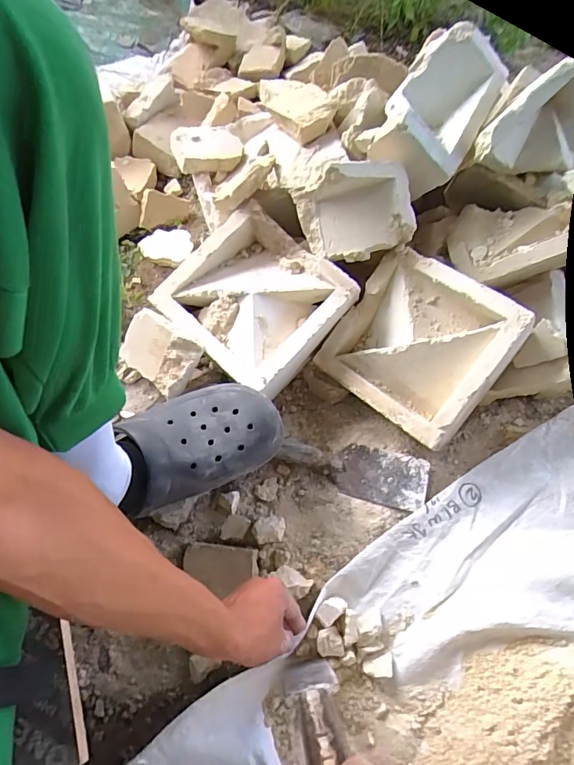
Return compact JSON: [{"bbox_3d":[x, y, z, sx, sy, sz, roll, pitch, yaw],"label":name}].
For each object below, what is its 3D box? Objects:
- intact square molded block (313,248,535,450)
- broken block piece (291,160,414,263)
[{"bbox_3d":[0.169,-0.054,0.616,0.228,0.084,0.204,41,99,24],"label":"intact square molded block"},{"bbox_3d":[0.084,-0.214,0.574,0.140,0.064,0.113,-14,96,12],"label":"broken block piece"}]

